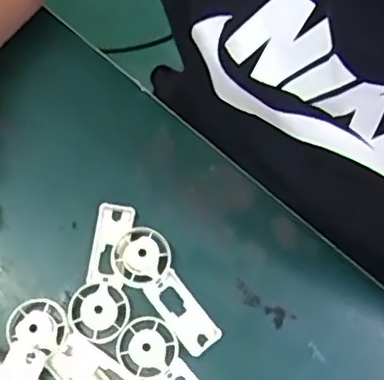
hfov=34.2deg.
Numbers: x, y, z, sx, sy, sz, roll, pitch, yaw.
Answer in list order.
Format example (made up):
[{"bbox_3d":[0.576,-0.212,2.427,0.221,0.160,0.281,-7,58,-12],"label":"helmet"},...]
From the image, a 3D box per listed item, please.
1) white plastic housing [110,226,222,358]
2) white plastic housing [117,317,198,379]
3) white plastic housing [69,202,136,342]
[{"bbox_3d":[-0.019,0.067,0.417,0.038,0.019,0.095,-34,77,-9],"label":"white plastic housing"},{"bbox_3d":[-0.009,0.121,0.404,0.091,0.015,0.037,41,78,10],"label":"white plastic housing"},{"bbox_3d":[-0.057,0.054,0.424,0.035,0.016,0.092,10,75,2],"label":"white plastic housing"}]

